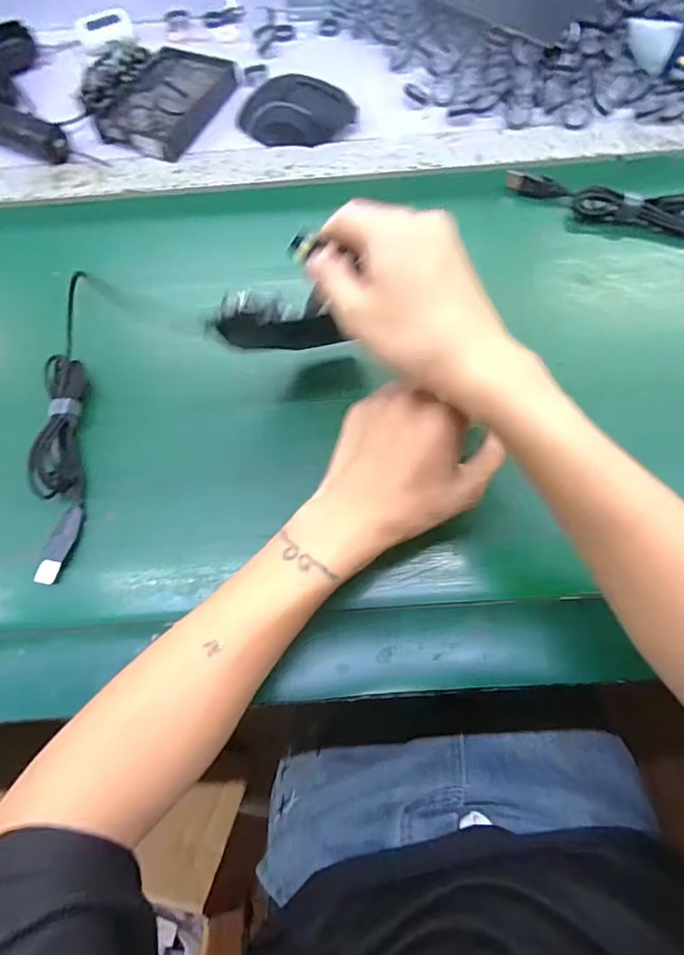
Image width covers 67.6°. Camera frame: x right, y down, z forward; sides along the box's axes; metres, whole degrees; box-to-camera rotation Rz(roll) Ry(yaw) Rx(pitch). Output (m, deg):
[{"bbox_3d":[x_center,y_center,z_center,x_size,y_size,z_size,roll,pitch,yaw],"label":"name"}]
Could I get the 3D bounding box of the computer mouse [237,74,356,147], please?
[{"bbox_3d":[-0.046,-0.360,0.499,0.112,0.035,0.063,-3,68,1],"label":"computer mouse"}]

